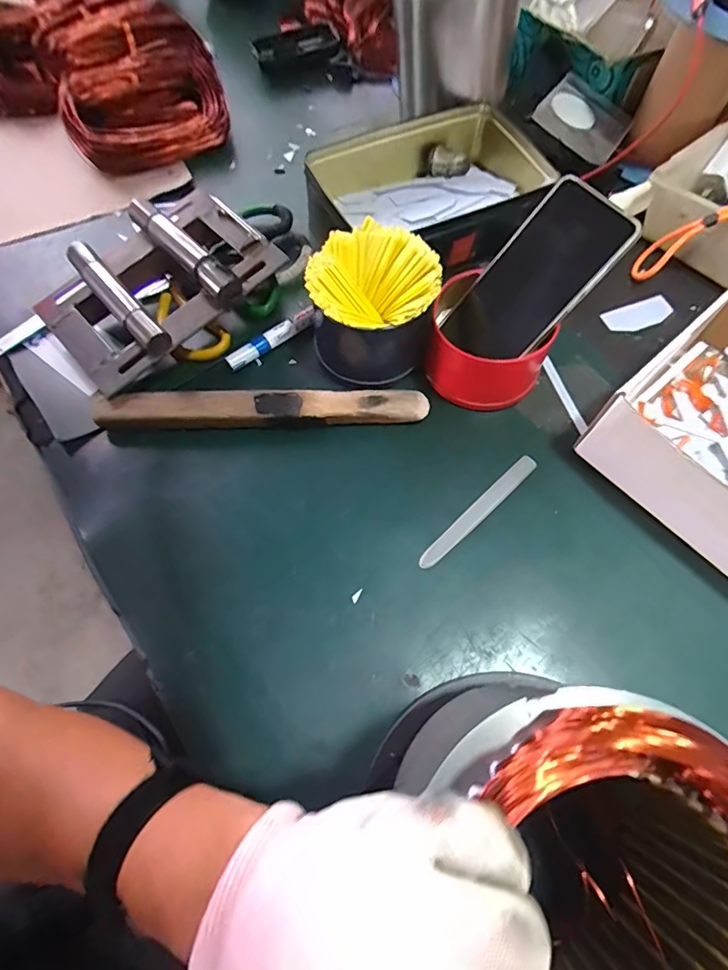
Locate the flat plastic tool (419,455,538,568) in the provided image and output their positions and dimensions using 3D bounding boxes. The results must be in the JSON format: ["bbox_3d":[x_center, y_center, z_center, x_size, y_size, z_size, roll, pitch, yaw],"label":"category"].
[{"bbox_3d":[0.093,0.020,0.394,0.129,0.004,0.015,-41,71,-15],"label":"flat plastic tool"}]

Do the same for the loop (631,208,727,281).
[{"bbox_3d":[0.308,-0.232,0.468,0.026,0.099,0.028,19,59,-38],"label":"loop"}]

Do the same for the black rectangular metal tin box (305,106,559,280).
[{"bbox_3d":[0.072,-0.300,0.499,0.232,0.055,0.156,-29,68,-11],"label":"black rectangular metal tin box"}]

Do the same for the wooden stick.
[{"bbox_3d":[-0.085,-0.063,0.414,0.271,0.022,0.026,-4,66,0],"label":"wooden stick"}]

